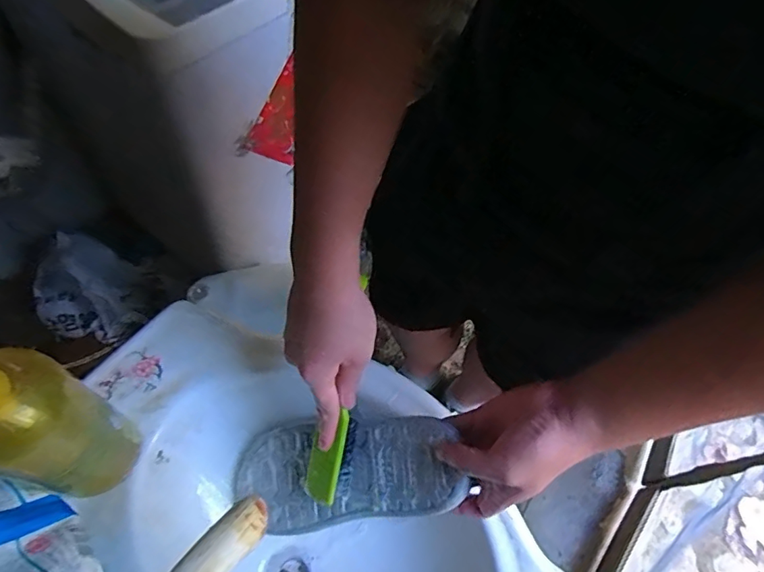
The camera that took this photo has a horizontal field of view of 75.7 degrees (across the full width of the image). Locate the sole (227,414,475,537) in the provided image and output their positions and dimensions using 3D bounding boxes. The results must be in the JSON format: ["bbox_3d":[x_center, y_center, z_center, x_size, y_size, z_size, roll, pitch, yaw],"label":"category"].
[{"bbox_3d":[-0.047,0.192,0.507,0.272,0.036,0.104,-15,58,27],"label":"sole"}]

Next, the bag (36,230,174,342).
[{"bbox_3d":[-0.768,0.007,1.297,0.243,0.211,0.262,39,67,17],"label":"bag"}]

